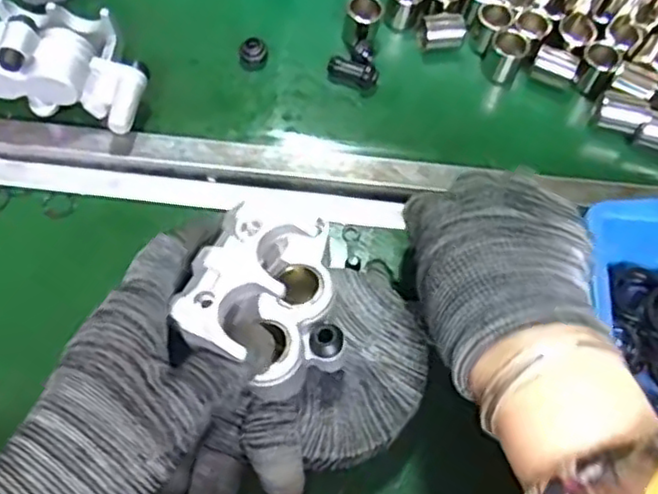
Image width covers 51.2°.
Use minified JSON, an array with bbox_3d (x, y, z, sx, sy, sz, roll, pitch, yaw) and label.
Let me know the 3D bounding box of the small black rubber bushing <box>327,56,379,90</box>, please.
[{"bbox_3d":[0.017,-0.116,0.457,0.033,0.016,0.014,24,67,10],"label":"small black rubber bushing"}]

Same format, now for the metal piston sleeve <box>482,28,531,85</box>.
[{"bbox_3d":[0.120,-0.128,0.469,0.025,0.035,0.021,22,66,10],"label":"metal piston sleeve"}]

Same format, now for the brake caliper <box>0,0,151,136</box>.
[{"bbox_3d":[-0.155,-0.113,0.414,0.092,0.069,0.073,13,65,5],"label":"brake caliper"}]

